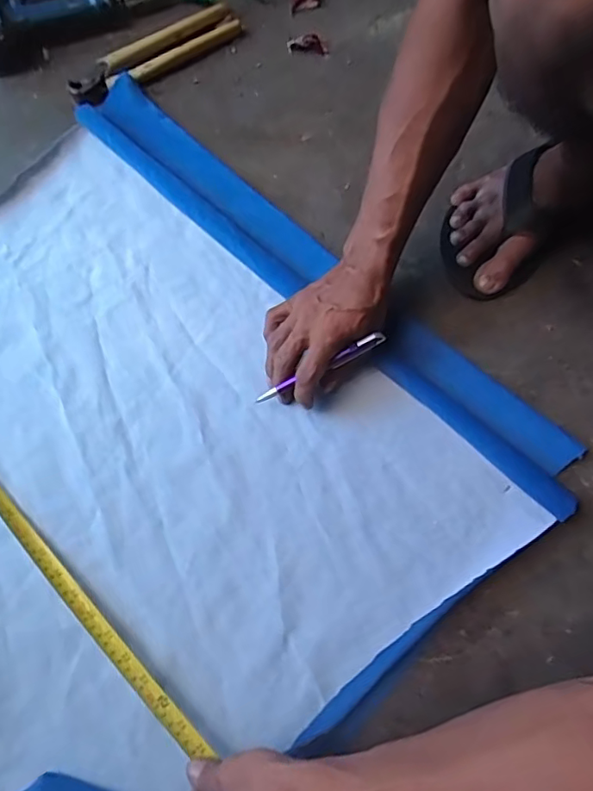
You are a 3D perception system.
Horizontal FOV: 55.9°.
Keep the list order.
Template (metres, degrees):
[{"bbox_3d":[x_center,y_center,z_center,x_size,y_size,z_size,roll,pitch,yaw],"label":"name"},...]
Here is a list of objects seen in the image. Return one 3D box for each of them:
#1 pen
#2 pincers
[{"bbox_3d":[0.023,-0.026,0.551,0.141,0.017,0.012,-27,77,8],"label":"pen"},{"bbox_3d":[-0.171,-0.410,0.666,0.220,0.027,0.050,-35,79,-11],"label":"pincers"}]

